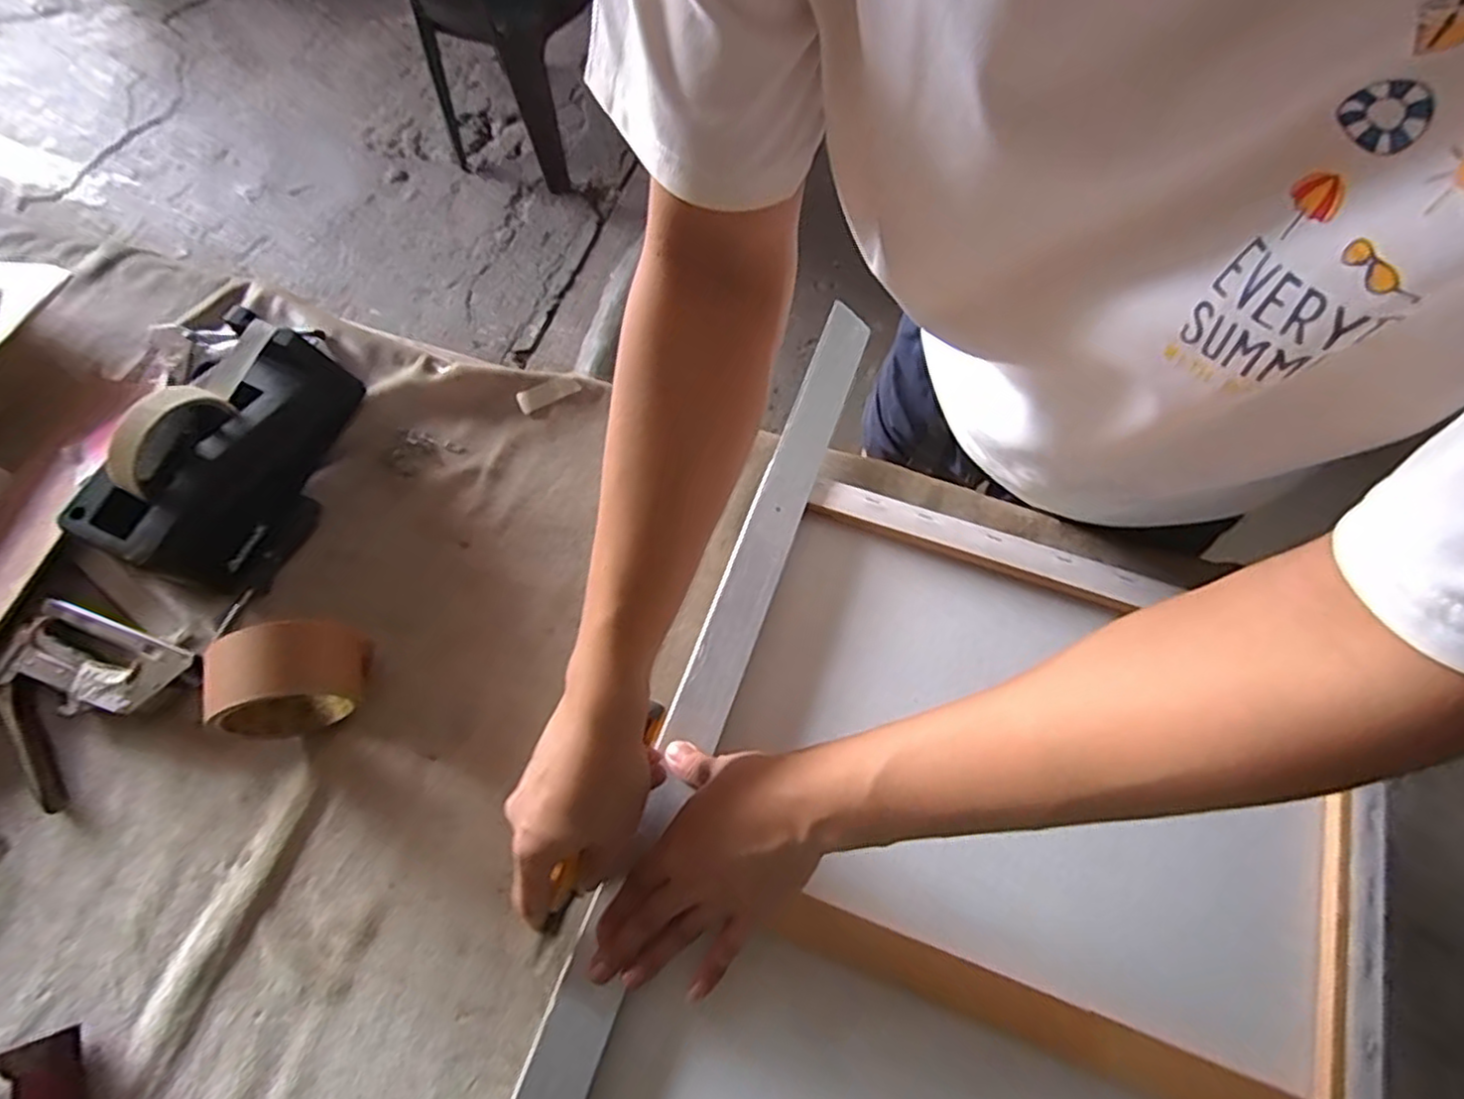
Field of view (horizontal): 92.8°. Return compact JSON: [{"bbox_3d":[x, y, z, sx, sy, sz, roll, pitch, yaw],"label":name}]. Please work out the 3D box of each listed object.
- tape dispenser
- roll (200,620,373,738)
[{"bbox_3d":[-0.376,-0.076,0.528,0.091,0.125,0.206,26,70,12],"label":"tape dispenser"},{"bbox_3d":[-0.301,0.085,0.471,0.091,0.083,0.062,-21,68,-7],"label":"roll"}]

